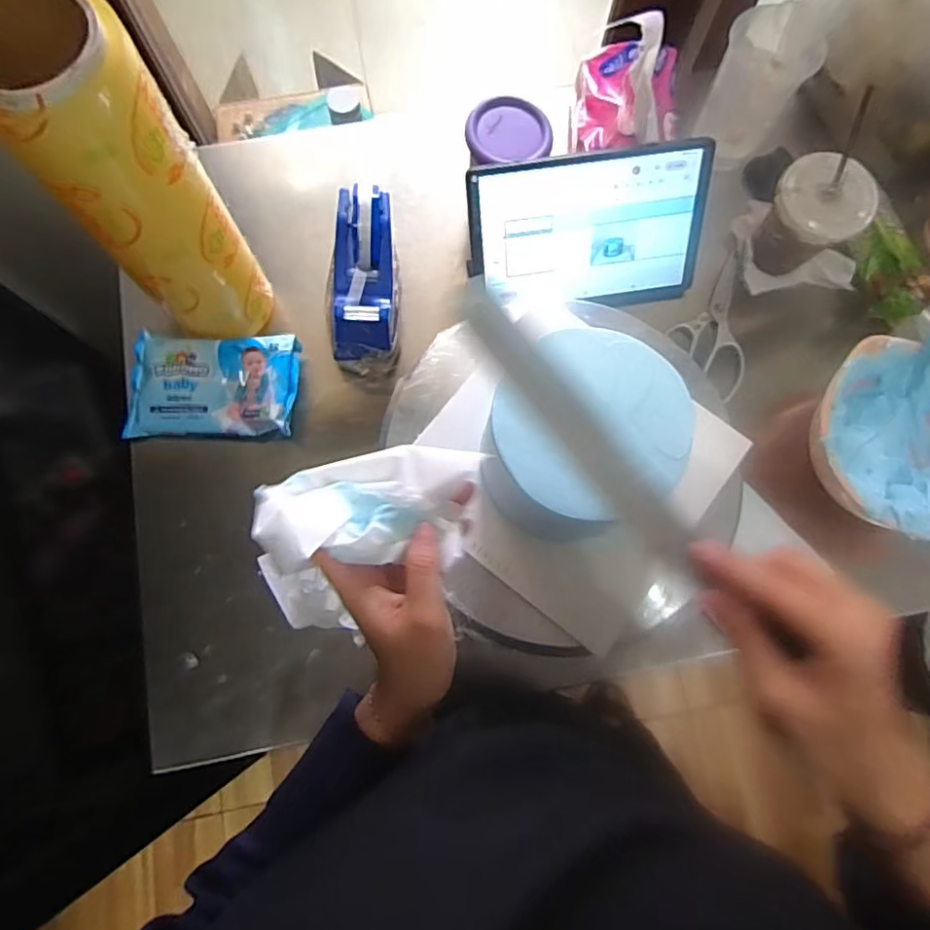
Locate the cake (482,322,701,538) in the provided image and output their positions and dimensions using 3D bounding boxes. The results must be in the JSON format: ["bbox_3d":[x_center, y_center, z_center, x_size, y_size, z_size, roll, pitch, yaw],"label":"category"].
[{"bbox_3d":[0.085,-0.016,0.425,0.135,0.105,0.131,0,77,-1],"label":"cake"}]

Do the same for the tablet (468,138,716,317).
[{"bbox_3d":[0.126,-0.235,0.606,0.238,0.154,0.014,-7,38,-2],"label":"tablet"}]

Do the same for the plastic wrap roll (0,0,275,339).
[{"bbox_3d":[-0.256,-0.217,0.489,0.096,0.293,0.092,0,77,-1],"label":"plastic wrap roll"}]

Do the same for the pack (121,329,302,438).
[{"bbox_3d":[-0.262,-0.082,0.609,0.175,0.032,0.103,1,77,-1],"label":"pack"}]

